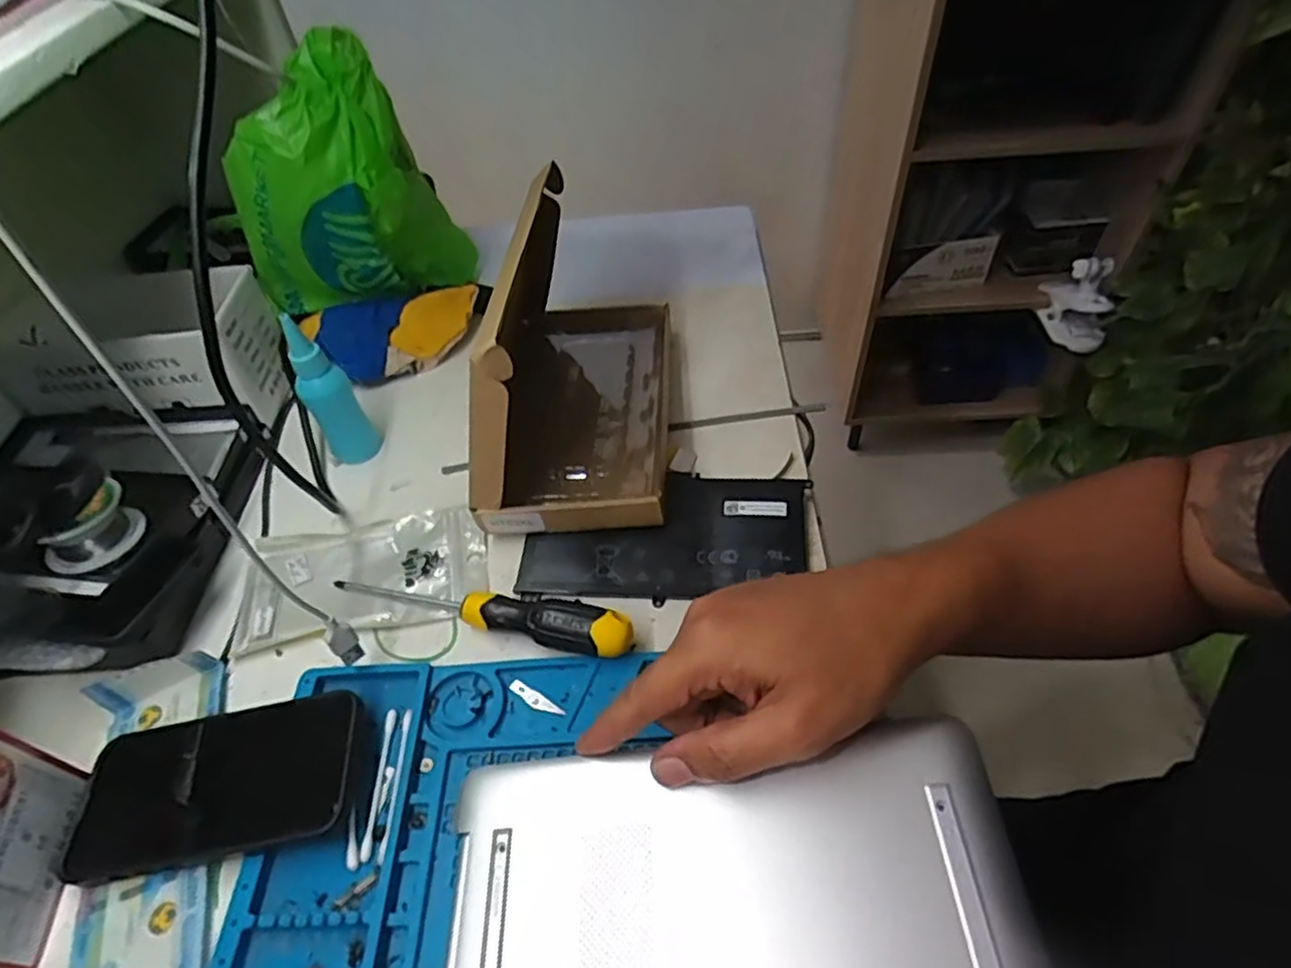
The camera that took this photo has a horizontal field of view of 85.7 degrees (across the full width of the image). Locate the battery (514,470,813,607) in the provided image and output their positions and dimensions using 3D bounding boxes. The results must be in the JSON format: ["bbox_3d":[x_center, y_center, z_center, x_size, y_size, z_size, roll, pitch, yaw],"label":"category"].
[{"bbox_3d":[0.013,0.031,0.455,0.182,0.014,0.091,1,50,6],"label":"battery"}]

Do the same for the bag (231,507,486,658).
[{"bbox_3d":[-0.185,0.058,0.461,0.153,0.011,0.087,-8,49,-2],"label":"bag"}]

